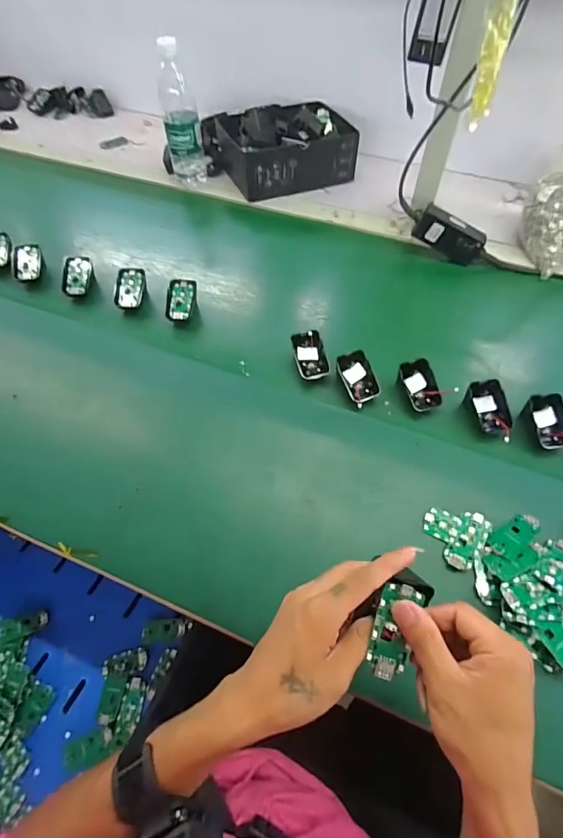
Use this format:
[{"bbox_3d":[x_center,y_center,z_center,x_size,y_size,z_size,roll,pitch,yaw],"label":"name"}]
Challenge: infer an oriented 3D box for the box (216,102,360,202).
[{"bbox_3d":[0.020,-0.553,0.846,0.257,0.099,0.174,-22,58,-13],"label":"box"}]

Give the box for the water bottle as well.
[{"bbox_3d":[-0.189,-0.566,0.781,0.069,0.219,0.060,-11,56,-6],"label":"water bottle"}]

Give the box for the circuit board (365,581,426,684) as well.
[{"bbox_3d":[0.082,0.153,0.299,0.030,0.007,0.063,13,80,9],"label":"circuit board"}]

